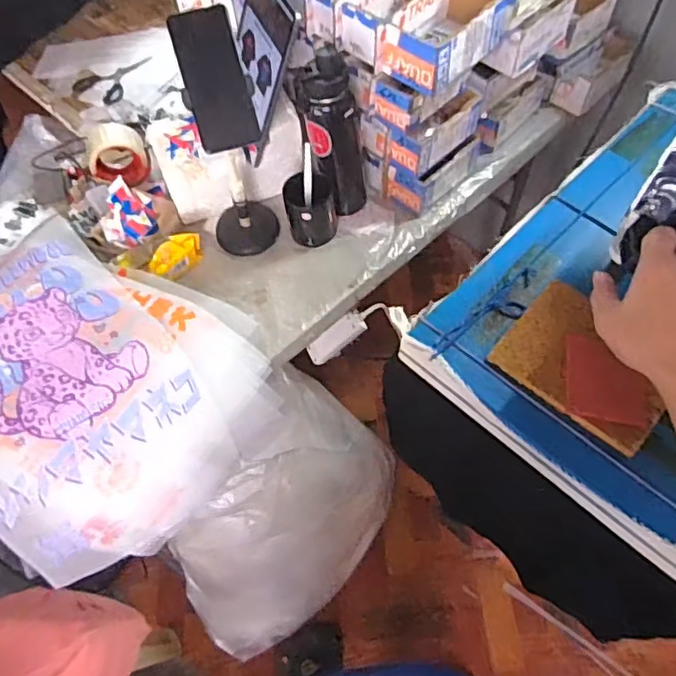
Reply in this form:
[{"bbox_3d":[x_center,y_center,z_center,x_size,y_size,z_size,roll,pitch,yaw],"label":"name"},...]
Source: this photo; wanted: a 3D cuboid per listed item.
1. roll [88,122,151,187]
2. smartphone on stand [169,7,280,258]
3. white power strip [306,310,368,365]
[{"bbox_3d":[-0.387,-0.320,1.017,0.096,0.077,0.084,-21,60,-10],"label":"roll"},{"bbox_3d":[-0.157,-0.258,0.830,0.100,0.365,0.119,-15,59,-6],"label":"smartphone on stand"},{"bbox_3d":[-0.005,0.003,1.028,0.130,0.039,0.035,-40,54,30],"label":"white power strip"}]

